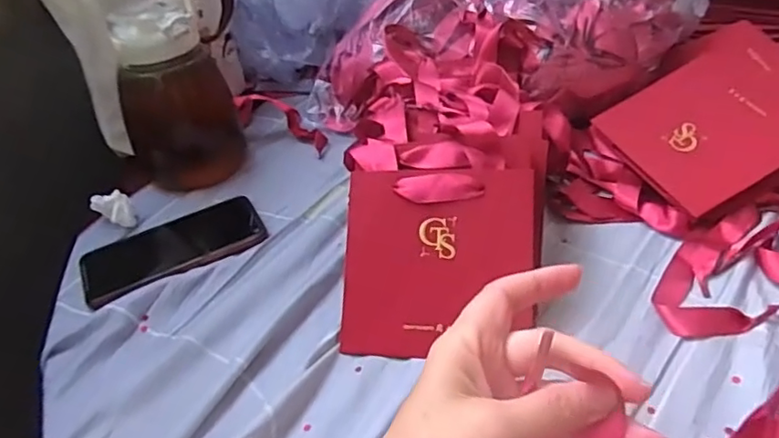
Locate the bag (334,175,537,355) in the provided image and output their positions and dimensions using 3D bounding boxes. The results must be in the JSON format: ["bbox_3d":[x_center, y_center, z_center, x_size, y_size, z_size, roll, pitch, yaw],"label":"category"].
[{"bbox_3d":[0.036,0.032,0.442,0.142,0.013,0.138,2,82,9],"label":"bag"}]

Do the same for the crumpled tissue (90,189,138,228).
[{"bbox_3d":[-0.277,-0.008,0.594,0.034,0.035,0.038,-27,43,-22],"label":"crumpled tissue"}]

